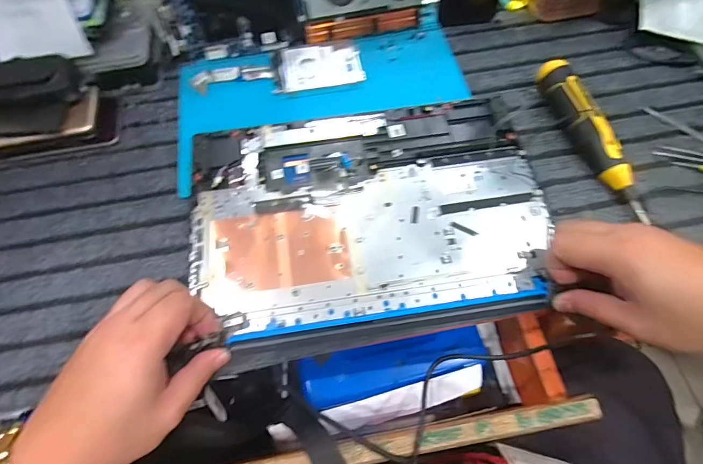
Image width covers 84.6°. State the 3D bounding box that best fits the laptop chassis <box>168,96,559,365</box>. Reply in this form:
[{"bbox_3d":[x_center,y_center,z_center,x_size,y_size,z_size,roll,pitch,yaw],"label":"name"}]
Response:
[{"bbox_3d":[0.019,-0.021,0.388,0.343,0.015,0.245,-9,66,-2],"label":"laptop chassis"}]

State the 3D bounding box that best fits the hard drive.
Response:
[{"bbox_3d":[-0.043,-0.209,0.481,0.110,0.005,0.070,-13,66,-4],"label":"hard drive"}]

